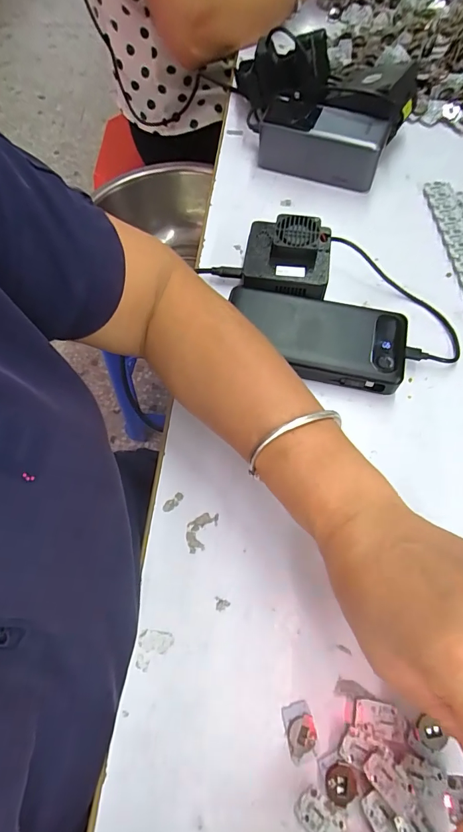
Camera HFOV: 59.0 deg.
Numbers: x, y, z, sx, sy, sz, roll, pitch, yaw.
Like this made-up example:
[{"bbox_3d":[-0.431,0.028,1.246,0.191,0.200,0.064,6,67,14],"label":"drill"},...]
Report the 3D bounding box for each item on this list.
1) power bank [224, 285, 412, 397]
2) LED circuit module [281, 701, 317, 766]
[{"bbox_3d":[0.073,-0.065,0.360,0.148,0.030,0.074,12,66,7],"label":"power bank"},{"bbox_3d":[0.043,0.194,0.251,0.018,0.005,0.029,-11,65,-3],"label":"LED circuit module"}]

